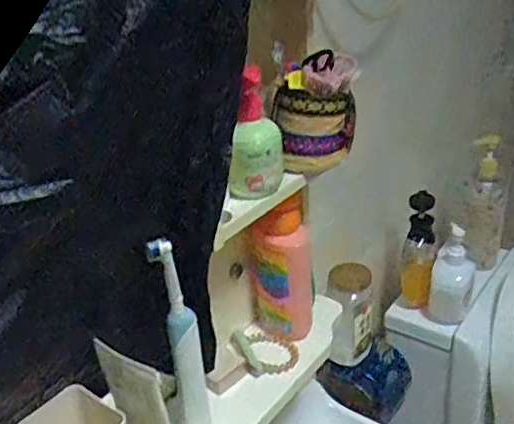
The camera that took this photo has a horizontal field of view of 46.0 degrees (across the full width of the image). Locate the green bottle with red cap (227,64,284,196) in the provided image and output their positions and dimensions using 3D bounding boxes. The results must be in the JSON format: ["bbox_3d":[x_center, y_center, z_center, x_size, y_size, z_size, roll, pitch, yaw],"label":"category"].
[{"bbox_3d":[-0.002,-0.075,0.581,0.050,0.119,0.040,-2,27,5],"label":"green bottle with red cap"}]

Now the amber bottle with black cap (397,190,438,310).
[{"bbox_3d":[0.294,0.073,1.086,0.068,0.226,0.056,5,29,18],"label":"amber bottle with black cap"}]

